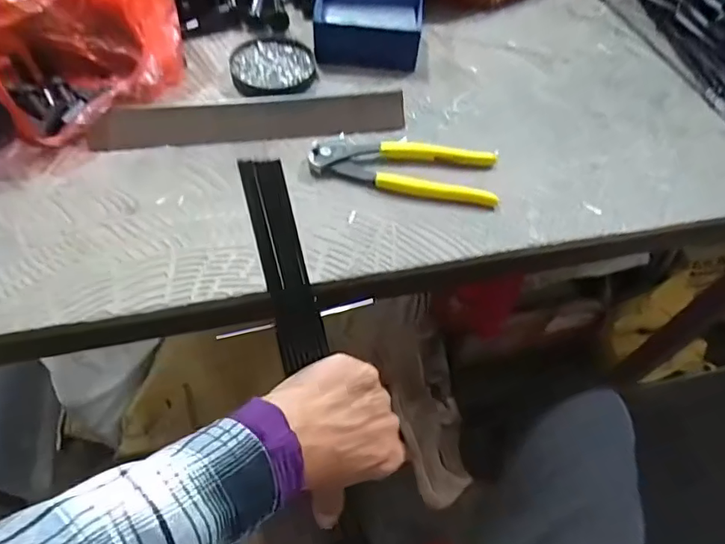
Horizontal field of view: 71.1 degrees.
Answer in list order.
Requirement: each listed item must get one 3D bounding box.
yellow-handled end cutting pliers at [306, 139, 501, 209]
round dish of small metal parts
[{"bbox_3d":[0.038,-0.096,0.446,0.160,0.019,0.058,13,58,5],"label":"yellow-handled end cutting pliers"},{"bbox_3d":[-0.092,-0.213,0.520,0.083,0.017,0.076,-8,58,-9],"label":"round dish of small metal parts"}]

